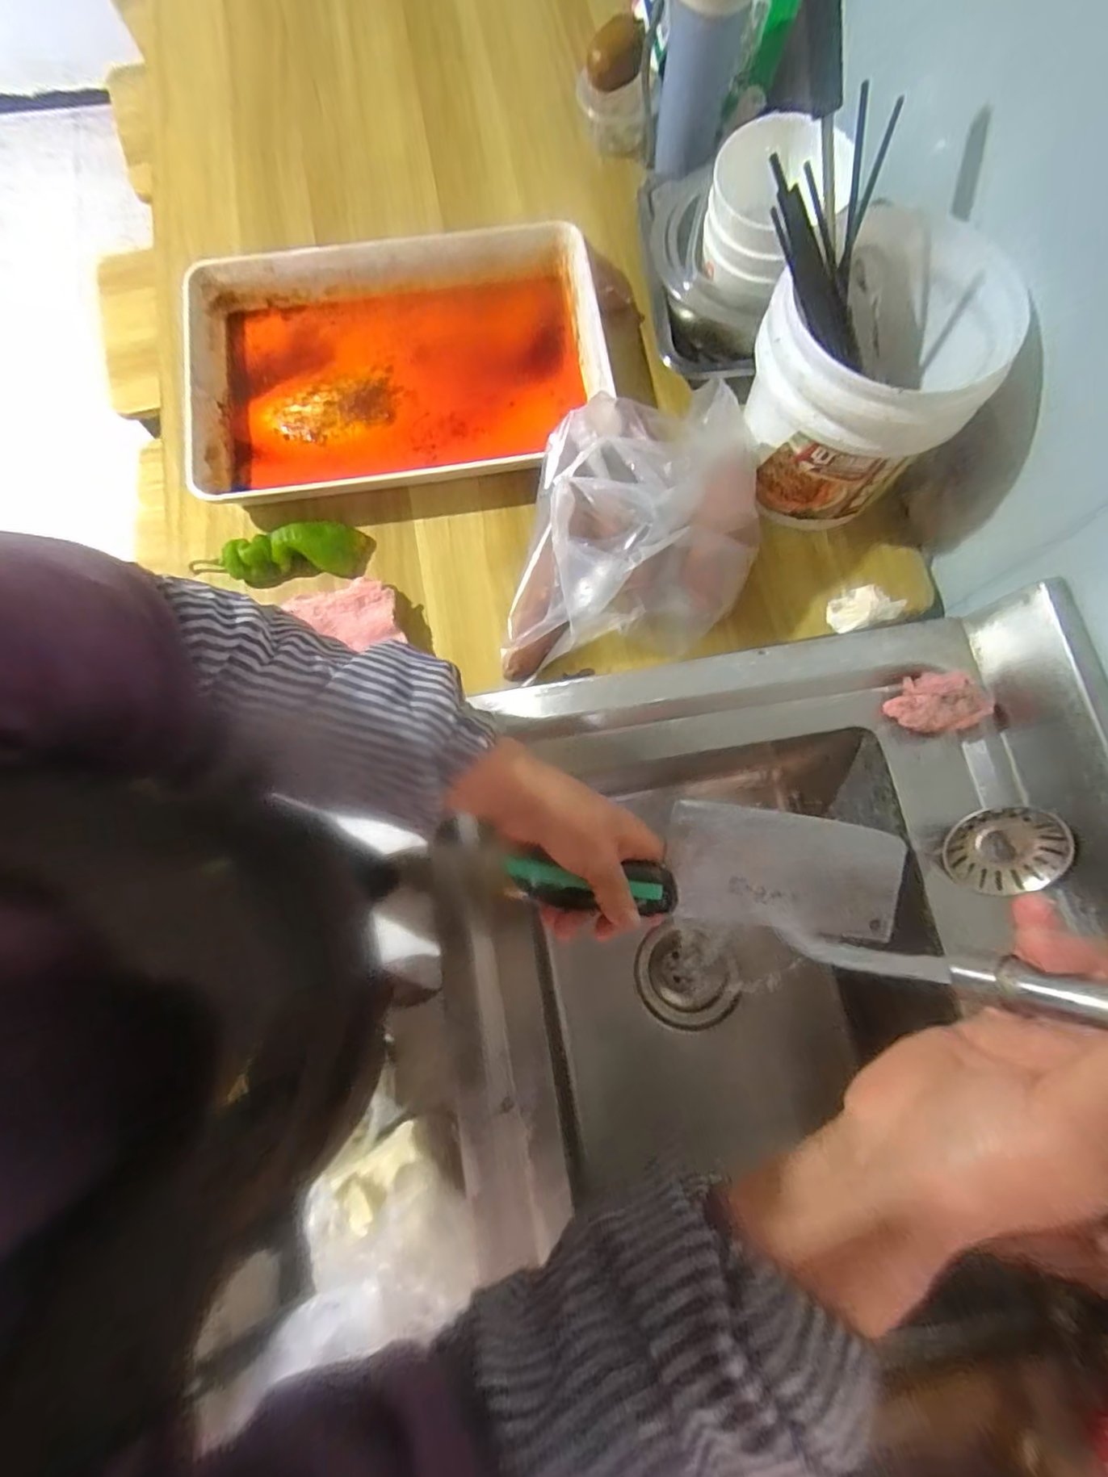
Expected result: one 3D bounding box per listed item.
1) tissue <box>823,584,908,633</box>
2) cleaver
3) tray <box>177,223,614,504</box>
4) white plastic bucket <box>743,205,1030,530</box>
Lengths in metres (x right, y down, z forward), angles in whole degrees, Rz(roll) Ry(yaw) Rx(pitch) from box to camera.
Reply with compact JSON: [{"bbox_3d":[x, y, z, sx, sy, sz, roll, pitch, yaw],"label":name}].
[{"bbox_3d":[0.267,-0.113,0.502,0.058,0.018,0.035,-18,77,-4],"label":"tissue"},{"bbox_3d":[0.104,0.086,0.374,0.258,0.028,0.081,3,76,-10],"label":"cleaver"},{"bbox_3d":[-0.146,-0.336,0.540,0.381,0.060,0.238,-8,76,-2],"label":"tray"},{"bbox_3d":[0.227,-0.272,0.457,0.148,0.155,0.148,0,76,0],"label":"white plastic bucket"}]

